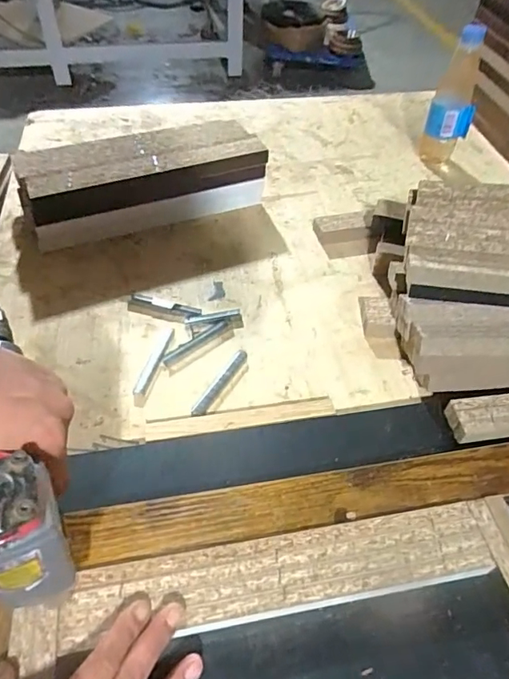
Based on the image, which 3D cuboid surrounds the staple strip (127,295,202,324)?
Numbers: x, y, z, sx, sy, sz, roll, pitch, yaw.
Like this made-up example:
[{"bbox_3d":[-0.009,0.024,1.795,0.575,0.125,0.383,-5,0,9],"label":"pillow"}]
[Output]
[{"bbox_3d":[-0.106,-0.035,0.578,0.083,0.005,0.027,12,50,9],"label":"staple strip"}]

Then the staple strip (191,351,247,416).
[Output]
[{"bbox_3d":[-0.034,0.044,0.517,0.013,0.004,0.096,24,52,18],"label":"staple strip"}]

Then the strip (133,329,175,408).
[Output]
[{"bbox_3d":[-0.106,0.026,0.525,0.016,0.004,0.105,9,49,7],"label":"strip"}]

